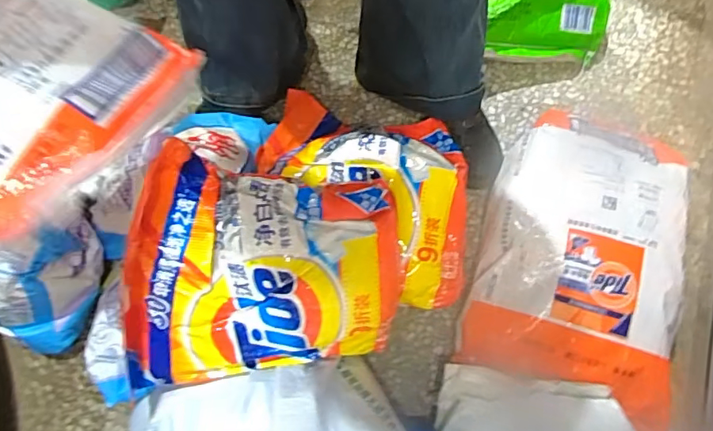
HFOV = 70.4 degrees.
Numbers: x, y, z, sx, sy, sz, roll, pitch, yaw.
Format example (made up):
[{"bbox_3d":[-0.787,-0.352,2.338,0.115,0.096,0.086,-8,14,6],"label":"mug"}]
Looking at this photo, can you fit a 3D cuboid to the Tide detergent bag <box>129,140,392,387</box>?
[{"bbox_3d":[-0.113,0.089,0.689,0.360,0.108,0.345,5,93,-12],"label":"Tide detergent bag"}]

